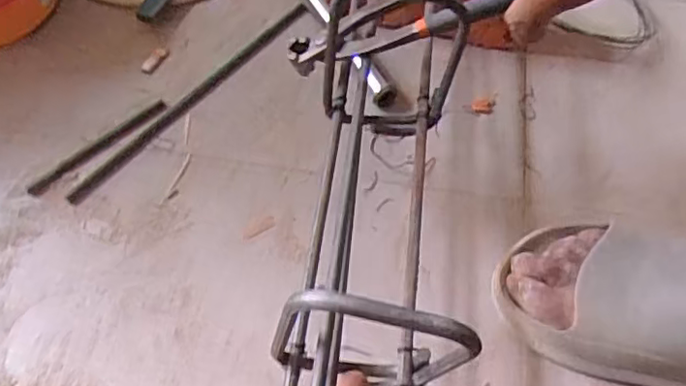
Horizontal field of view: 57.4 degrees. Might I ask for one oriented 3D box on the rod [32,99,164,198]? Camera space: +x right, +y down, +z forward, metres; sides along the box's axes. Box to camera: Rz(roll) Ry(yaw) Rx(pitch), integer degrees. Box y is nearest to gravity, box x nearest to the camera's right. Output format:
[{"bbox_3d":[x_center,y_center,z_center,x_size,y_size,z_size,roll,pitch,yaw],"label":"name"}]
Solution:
[{"bbox_3d":[-0.218,-0.042,0.563,0.139,0.006,0.012,-38,66,-23],"label":"rod"}]

